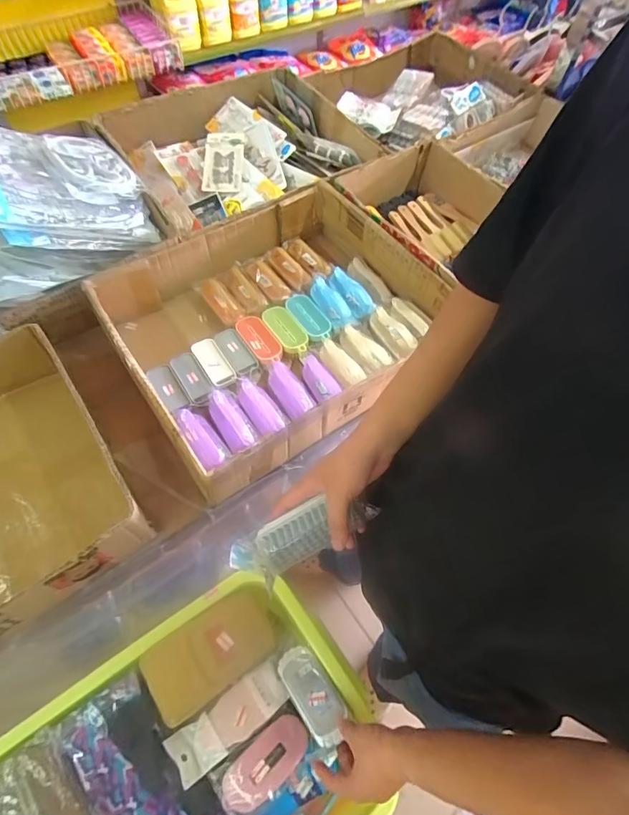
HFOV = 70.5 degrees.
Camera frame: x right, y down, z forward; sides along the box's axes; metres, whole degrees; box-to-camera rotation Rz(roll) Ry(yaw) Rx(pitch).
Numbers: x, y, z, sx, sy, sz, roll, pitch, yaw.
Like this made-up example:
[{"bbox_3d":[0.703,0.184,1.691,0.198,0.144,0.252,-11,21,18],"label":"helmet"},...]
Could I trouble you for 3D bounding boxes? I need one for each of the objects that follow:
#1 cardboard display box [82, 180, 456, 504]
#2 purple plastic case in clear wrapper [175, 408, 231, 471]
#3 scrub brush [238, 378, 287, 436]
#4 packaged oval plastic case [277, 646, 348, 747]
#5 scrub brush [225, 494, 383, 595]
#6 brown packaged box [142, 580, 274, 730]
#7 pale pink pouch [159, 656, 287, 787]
[{"bbox_3d":[-0.077,-0.157,0.900,0.555,0.181,0.482,-31,66,-19],"label":"cardboard display box"},{"bbox_3d":[-0.195,0.050,0.770,0.048,0.044,0.132,-32,67,-19],"label":"purple plastic case in clear wrapper"},{"bbox_3d":[-0.100,-0.002,0.810,0.046,0.033,0.128,-30,66,-18],"label":"scrub brush"},{"bbox_3d":[-0.001,0.406,0.638,0.061,0.035,0.124,-43,61,3],"label":"packaged oval plastic case"},{"bbox_3d":[-0.009,0.147,0.514,0.170,0.040,0.059,-22,63,-3],"label":"scrub brush"},{"bbox_3d":[-0.149,0.354,0.650,0.191,0.029,0.102,-30,66,-18],"label":"brown packaged box"},{"bbox_3d":[-0.117,0.437,0.625,0.172,0.015,0.062,-31,66,-19],"label":"pale pink pouch"}]

